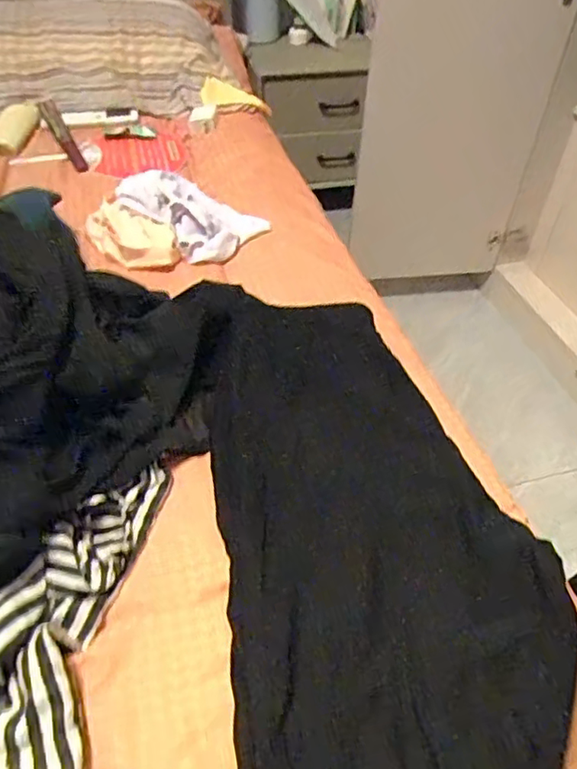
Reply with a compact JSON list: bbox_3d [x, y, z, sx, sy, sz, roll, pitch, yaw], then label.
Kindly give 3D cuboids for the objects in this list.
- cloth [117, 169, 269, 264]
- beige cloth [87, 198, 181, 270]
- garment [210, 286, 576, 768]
[{"bbox_3d":[-0.156,-0.277,0.936,0.157,0.060,0.242,-32,54,-29],"label":"cloth"},{"bbox_3d":[-0.235,-0.226,0.885,0.092,0.029,0.176,-30,53,-28],"label":"beige cloth"},{"bbox_3d":[0.084,0.196,0.482,0.264,0.050,0.759,-3,45,-5],"label":"garment"}]

